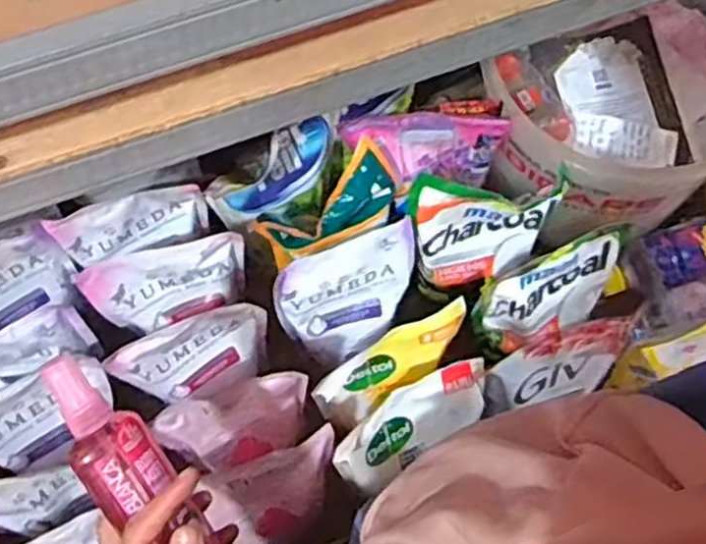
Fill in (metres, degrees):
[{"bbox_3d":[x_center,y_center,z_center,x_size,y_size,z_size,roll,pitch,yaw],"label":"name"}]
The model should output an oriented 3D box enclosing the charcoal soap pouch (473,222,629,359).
[{"bbox_3d":[0.171,0.019,0.655,0.131,0.114,0.046,-21,70,-8],"label":"charcoal soap pouch"}]

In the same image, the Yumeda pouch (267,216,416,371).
[{"bbox_3d":[-0.002,0.028,0.690,0.125,0.131,0.061,-21,70,-9],"label":"Yumeda pouch"}]

